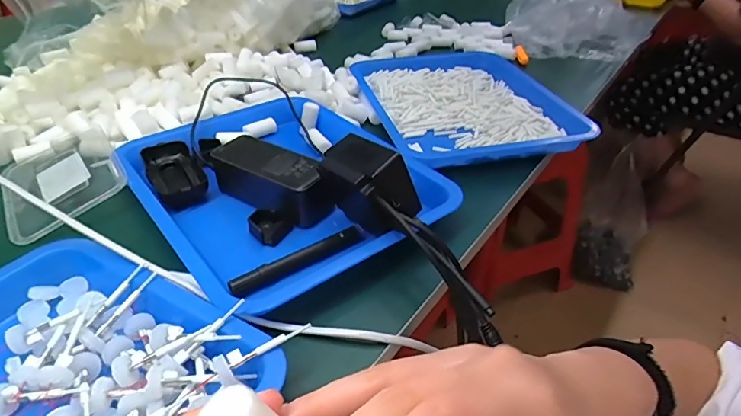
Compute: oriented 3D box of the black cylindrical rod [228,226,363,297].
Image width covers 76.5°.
[{"bbox_3d":[-0.062,0.049,0.418,0.127,0.019,0.016,-23,43,-29],"label":"black cylindrical rod"}]

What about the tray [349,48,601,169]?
[{"bbox_3d":[0.122,-0.166,0.691,0.262,0.029,0.368,-7,37,-10],"label":"tray"}]

